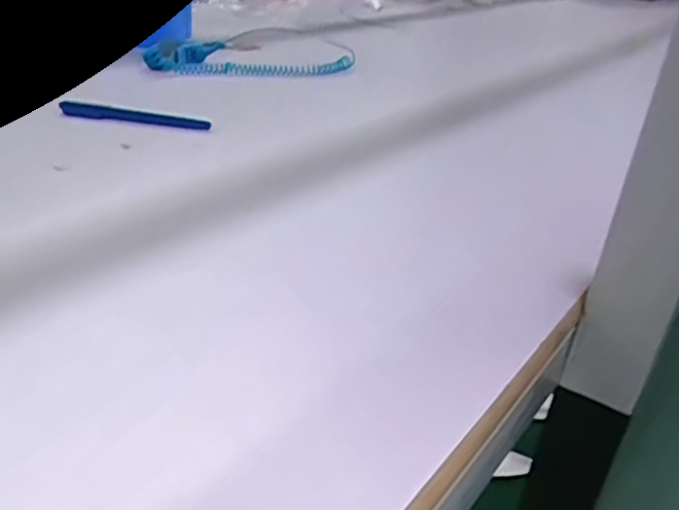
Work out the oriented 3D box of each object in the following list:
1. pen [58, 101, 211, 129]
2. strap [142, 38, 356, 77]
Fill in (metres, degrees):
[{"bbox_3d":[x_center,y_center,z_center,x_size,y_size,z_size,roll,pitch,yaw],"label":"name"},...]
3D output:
[{"bbox_3d":[-0.182,-0.124,0.548,0.135,0.011,0.012,7,29,3],"label":"pen"},{"bbox_3d":[-0.115,-0.252,0.770,0.244,0.034,0.111,-5,31,-18],"label":"strap"}]

